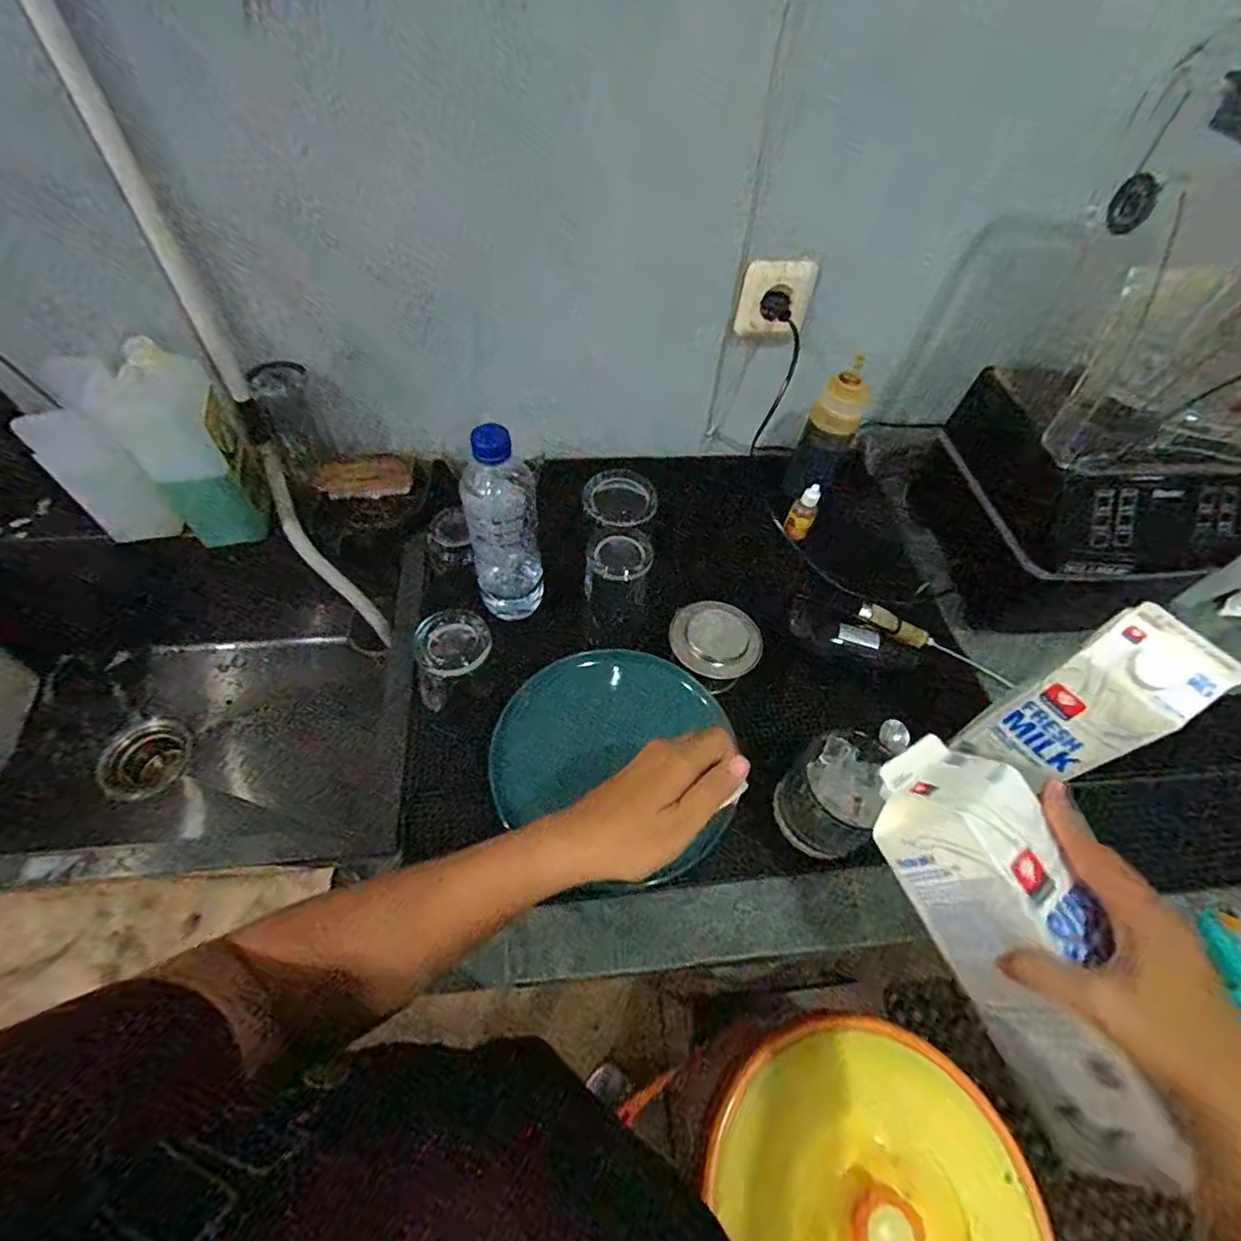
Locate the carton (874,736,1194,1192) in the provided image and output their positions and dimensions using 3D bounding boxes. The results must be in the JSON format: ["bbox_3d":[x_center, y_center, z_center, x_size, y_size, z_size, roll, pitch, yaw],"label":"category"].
[{"bbox_3d":[0.233,0.186,0.337,0.078,0.062,0.226,-14,73,-14],"label":"carton"}]

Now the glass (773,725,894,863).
[{"bbox_3d":[0.183,0.151,0.491,0.074,0.089,0.078,-31,62,-23],"label":"glass"}]

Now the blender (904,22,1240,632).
[{"bbox_3d":[0.496,-0.206,0.543,0.222,0.424,0.247,-9,56,-10],"label":"blender"}]

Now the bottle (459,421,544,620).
[{"bbox_3d":[-0.114,-0.090,0.561,0.068,0.214,0.054,-9,56,-10],"label":"bottle"}]

